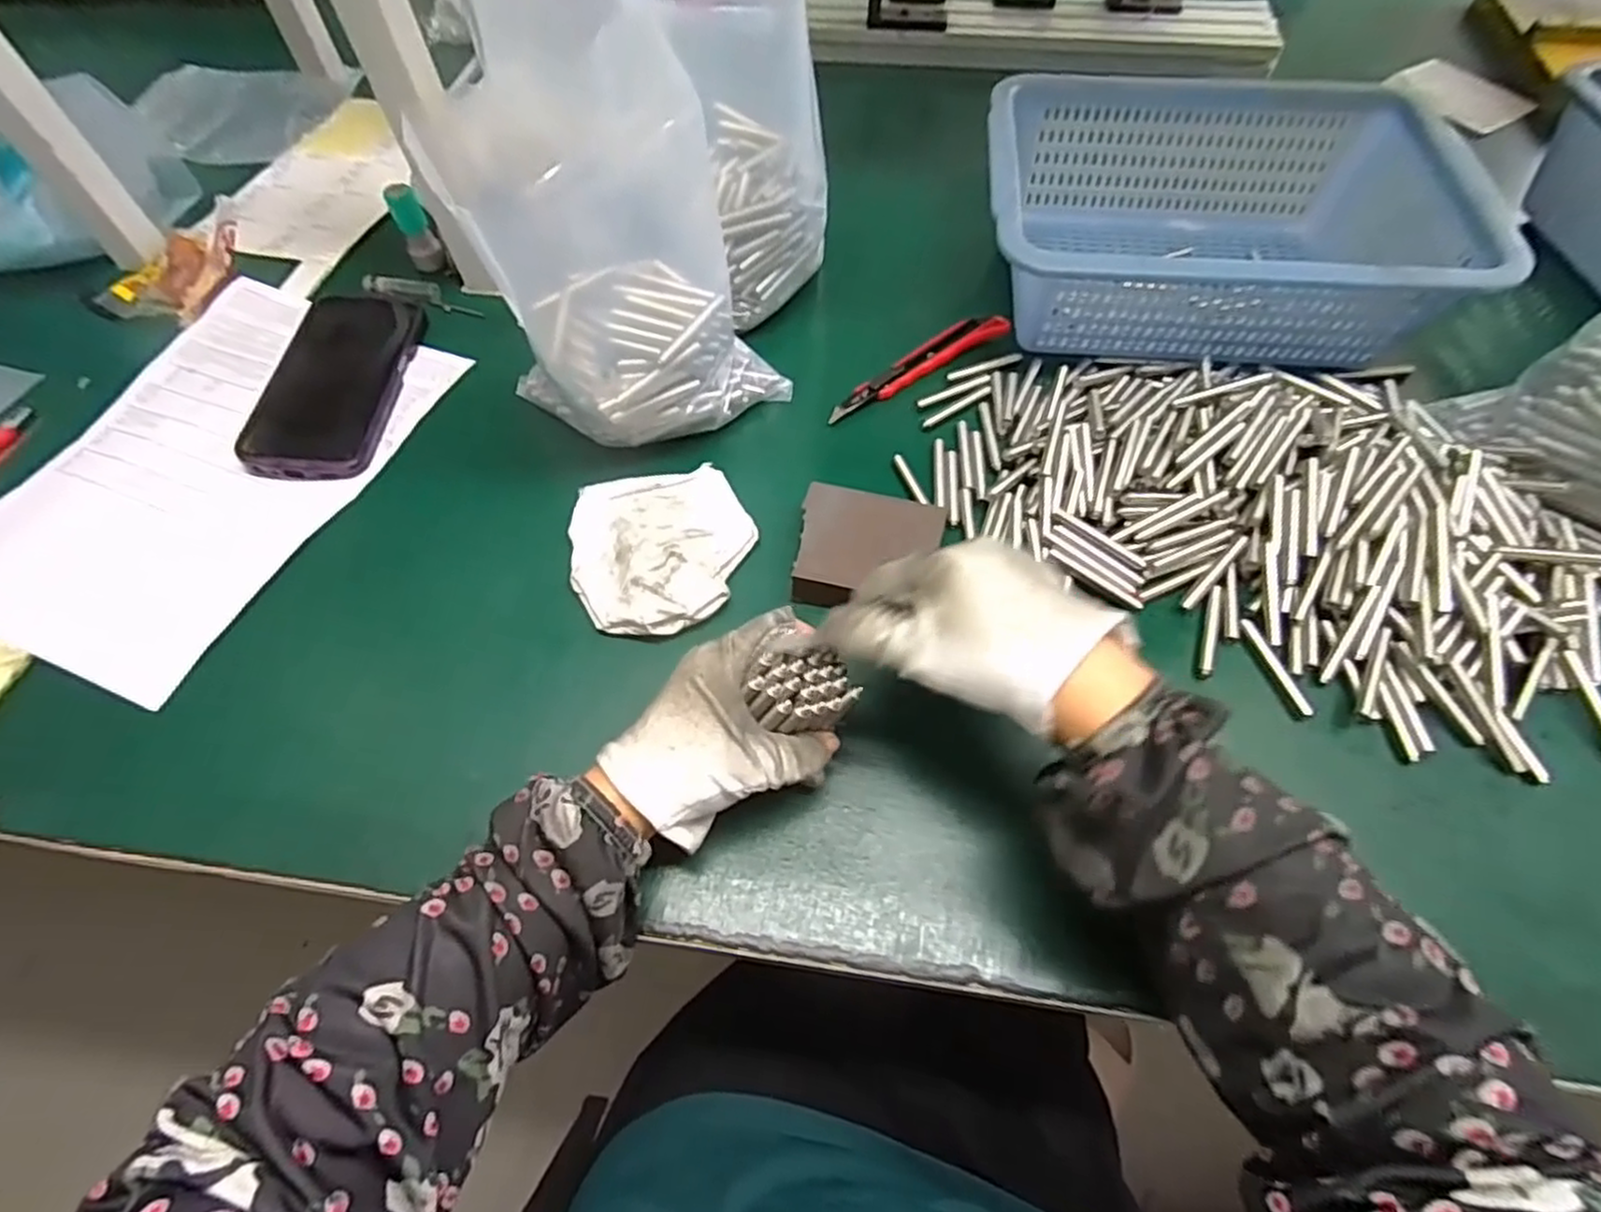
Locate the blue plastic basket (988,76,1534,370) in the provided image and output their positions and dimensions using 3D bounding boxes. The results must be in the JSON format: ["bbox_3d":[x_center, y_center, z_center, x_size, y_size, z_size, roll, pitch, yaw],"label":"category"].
[{"bbox_3d":[0.286,-0.279,0.524,0.304,0.088,0.251,5,59,4],"label":"blue plastic basket"}]

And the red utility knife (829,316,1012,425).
[{"bbox_3d":[0.081,-0.170,0.511,0.150,0.008,0.025,-30,62,-16],"label":"red utility knife"}]

